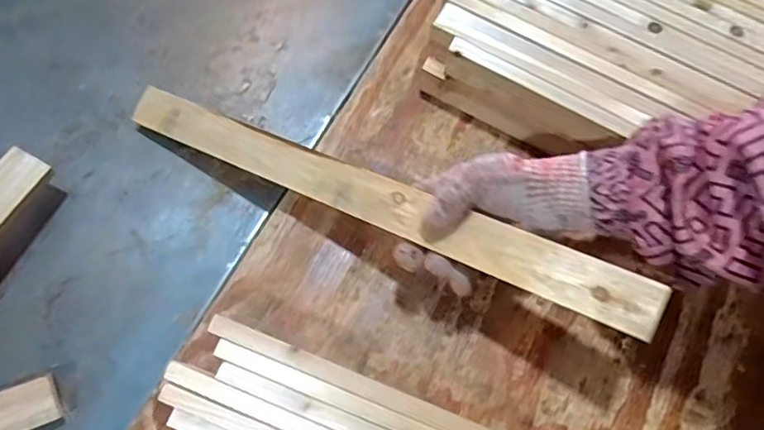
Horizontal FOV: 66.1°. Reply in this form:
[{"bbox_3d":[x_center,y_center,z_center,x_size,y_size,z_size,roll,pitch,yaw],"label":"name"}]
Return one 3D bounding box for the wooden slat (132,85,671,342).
[{"bbox_3d":[-0.023,-0.022,0.490,0.490,0.013,0.038,23,72,22],"label":"wooden slat"}]

